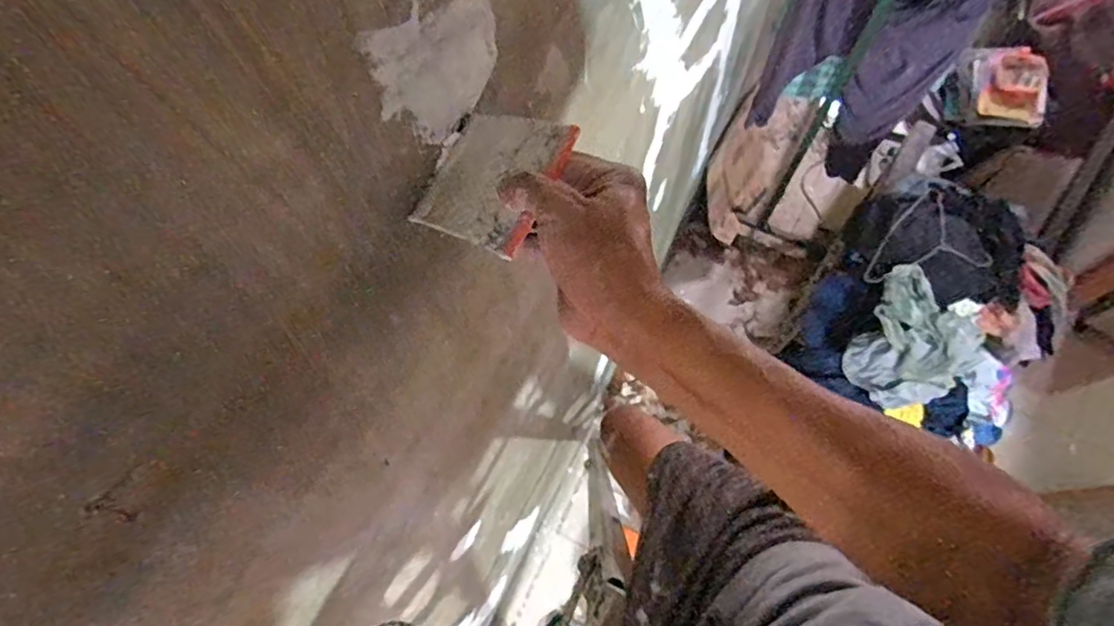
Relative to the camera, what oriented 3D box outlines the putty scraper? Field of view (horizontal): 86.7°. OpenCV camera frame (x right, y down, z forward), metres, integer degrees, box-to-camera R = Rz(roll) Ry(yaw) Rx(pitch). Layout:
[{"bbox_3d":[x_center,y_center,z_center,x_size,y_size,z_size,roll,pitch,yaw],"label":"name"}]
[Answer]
[{"bbox_3d":[-0.039,-0.079,0.343,0.097,0.006,0.078,25,84,42],"label":"putty scraper"}]

